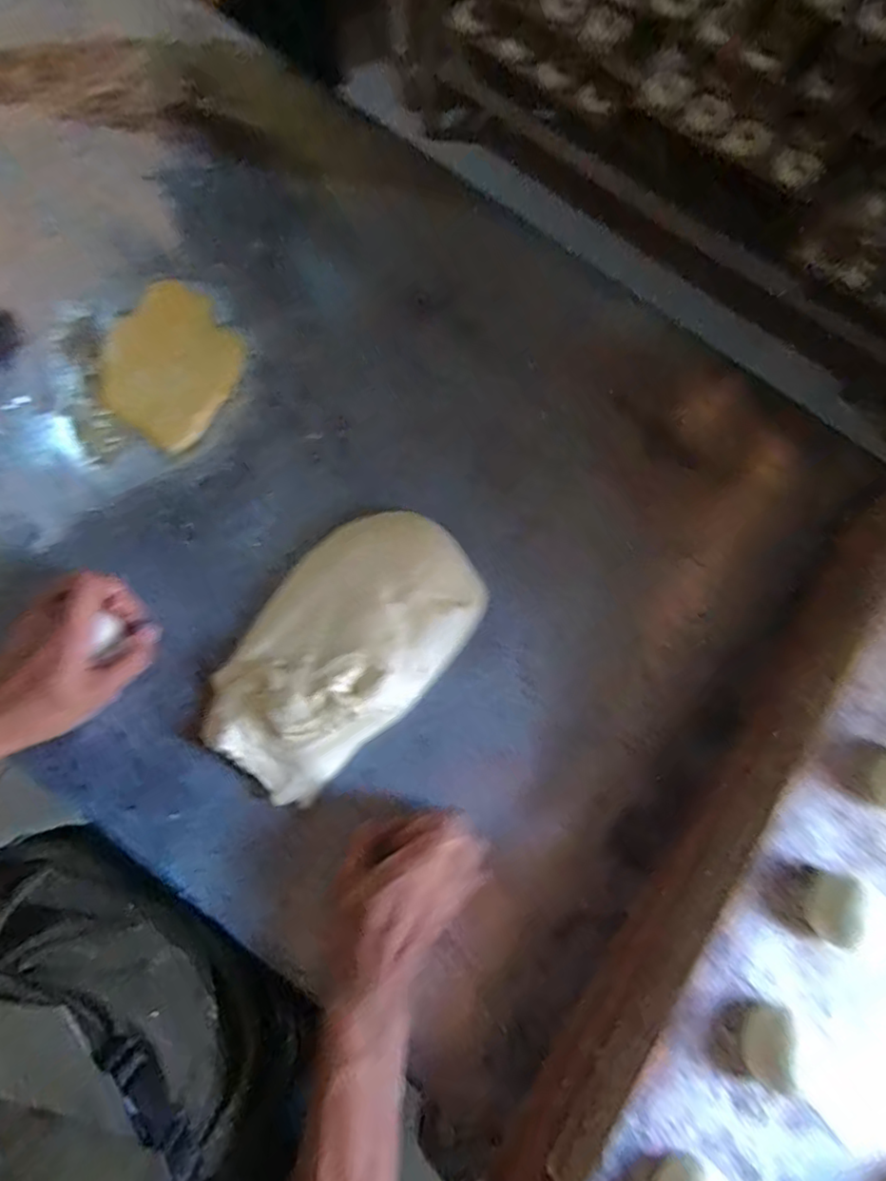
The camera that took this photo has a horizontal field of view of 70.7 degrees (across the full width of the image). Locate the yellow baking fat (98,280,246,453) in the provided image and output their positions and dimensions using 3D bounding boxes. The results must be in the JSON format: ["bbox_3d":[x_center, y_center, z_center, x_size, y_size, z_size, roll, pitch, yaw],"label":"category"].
[{"bbox_3d":[-0.226,-0.189,0.520,0.115,0.012,0.124,1,77,-4],"label":"yellow baking fat"}]

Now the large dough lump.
[{"bbox_3d":[-0.074,0.039,0.468,0.130,0.035,0.225,41,78,5],"label":"large dough lump"}]

